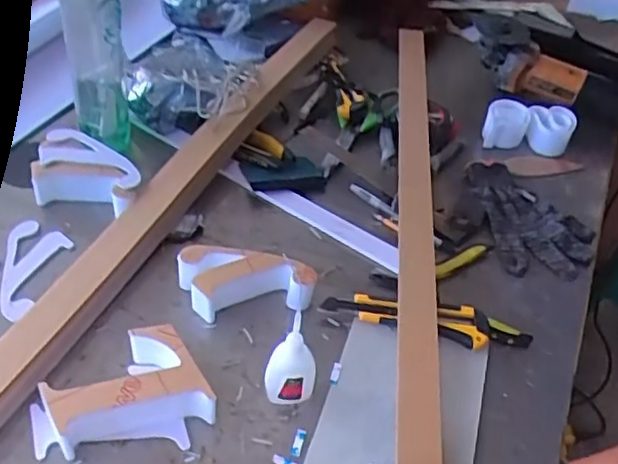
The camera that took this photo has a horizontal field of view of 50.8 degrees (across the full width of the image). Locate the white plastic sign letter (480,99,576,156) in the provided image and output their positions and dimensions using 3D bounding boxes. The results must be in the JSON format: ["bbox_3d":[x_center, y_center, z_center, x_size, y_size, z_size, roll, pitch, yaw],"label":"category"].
[{"bbox_3d":[0.316,-0.152,0.936,0.129,0.047,0.057,4,43,-4],"label":"white plastic sign letter"}]

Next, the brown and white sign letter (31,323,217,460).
[{"bbox_3d":[-0.160,0.135,0.562,0.151,0.047,0.096,-2,44,-11],"label":"brown and white sign letter"}]

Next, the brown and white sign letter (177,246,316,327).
[{"bbox_3d":[-0.064,0.050,0.665,0.132,0.048,0.060,-3,44,-11],"label":"brown and white sign letter"}]

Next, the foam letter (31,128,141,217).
[{"bbox_3d":[-0.253,-0.065,0.748,0.125,0.051,0.083,13,43,6],"label":"foam letter"}]

